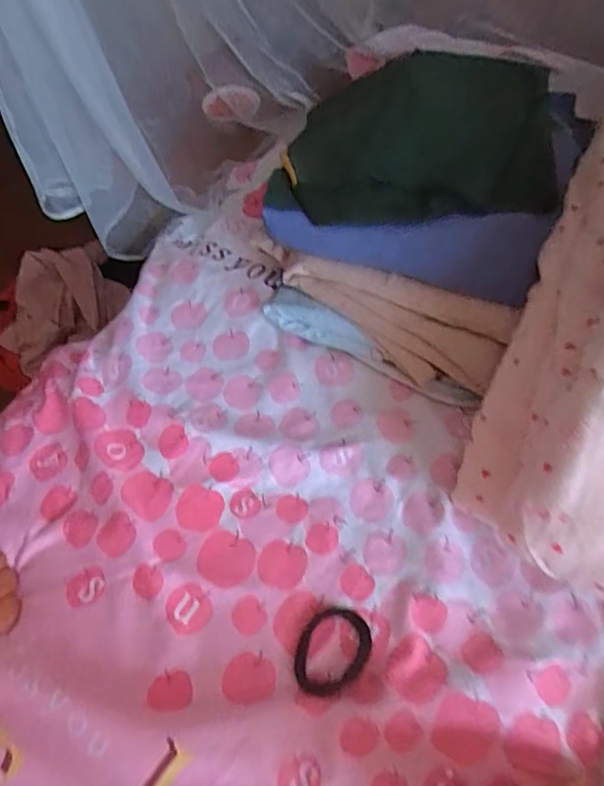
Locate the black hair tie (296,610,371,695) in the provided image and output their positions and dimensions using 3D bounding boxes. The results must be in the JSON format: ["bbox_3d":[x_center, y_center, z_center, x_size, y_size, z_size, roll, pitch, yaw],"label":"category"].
[{"bbox_3d":[0.023,0.196,0.416,0.050,0.008,0.067,26,63,19],"label":"black hair tie"}]

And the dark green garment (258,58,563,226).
[{"bbox_3d":[0.111,-0.255,0.544,0.258,0.047,0.225,5,59,6],"label":"dark green garment"}]

